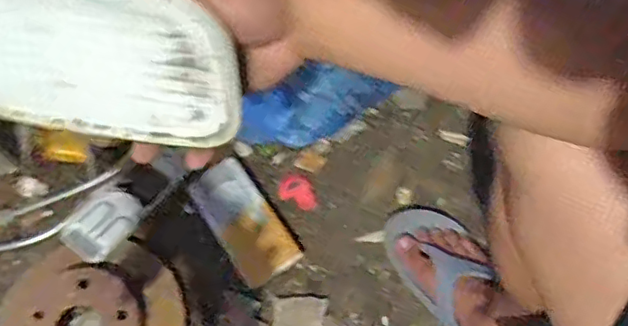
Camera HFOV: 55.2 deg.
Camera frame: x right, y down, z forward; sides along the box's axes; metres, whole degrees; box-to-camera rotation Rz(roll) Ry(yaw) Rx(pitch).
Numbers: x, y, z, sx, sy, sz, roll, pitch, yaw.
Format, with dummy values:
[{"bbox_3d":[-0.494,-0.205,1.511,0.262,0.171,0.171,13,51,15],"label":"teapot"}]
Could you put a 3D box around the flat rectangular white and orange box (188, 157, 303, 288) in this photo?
[{"bbox_3d":[-0.096,0.079,0.824,0.081,0.017,0.168,-34,84,-10],"label":"flat rectangular white and orange box"}]

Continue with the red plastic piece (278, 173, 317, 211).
[{"bbox_3d":[-0.021,0.040,0.854,0.056,0.013,0.041,23,71,11],"label":"red plastic piece"}]

